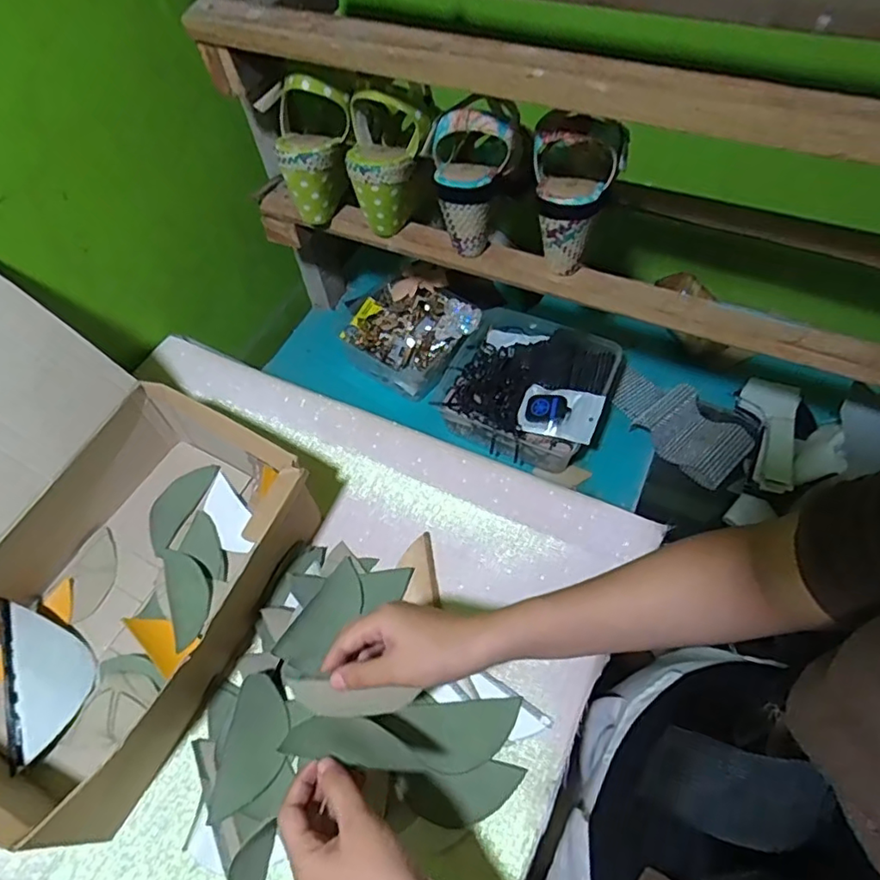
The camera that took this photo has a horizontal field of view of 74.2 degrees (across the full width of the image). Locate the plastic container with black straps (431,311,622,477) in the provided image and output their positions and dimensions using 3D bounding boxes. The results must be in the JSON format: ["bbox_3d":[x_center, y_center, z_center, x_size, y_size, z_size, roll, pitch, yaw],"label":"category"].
[{"bbox_3d":[0.115,-0.076,0.775,0.217,0.071,0.196,25,62,17],"label":"plastic container with black straps"}]

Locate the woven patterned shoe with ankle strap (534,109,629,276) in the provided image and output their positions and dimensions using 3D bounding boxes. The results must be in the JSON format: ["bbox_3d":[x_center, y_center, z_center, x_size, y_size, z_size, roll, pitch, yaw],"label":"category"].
[{"bbox_3d":[0.124,-0.227,0.540,0.086,0.146,0.062,9,59,9],"label":"woven patterned shoe with ankle strap"}]

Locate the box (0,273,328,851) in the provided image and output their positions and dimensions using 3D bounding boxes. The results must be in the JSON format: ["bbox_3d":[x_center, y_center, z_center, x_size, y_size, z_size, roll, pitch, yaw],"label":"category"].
[{"bbox_3d":[-0.332,0.075,0.464,0.322,0.244,0.334,21,64,15],"label":"box"}]

